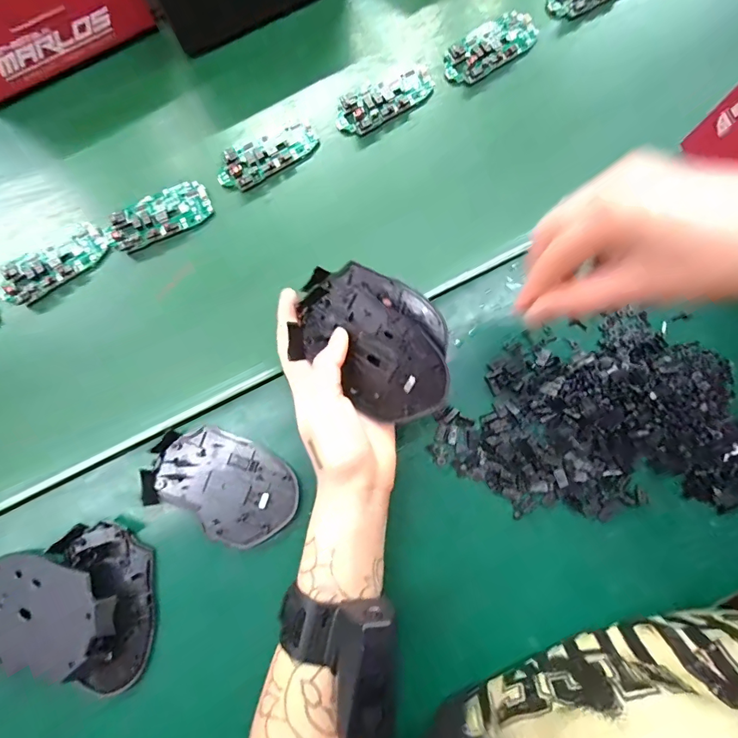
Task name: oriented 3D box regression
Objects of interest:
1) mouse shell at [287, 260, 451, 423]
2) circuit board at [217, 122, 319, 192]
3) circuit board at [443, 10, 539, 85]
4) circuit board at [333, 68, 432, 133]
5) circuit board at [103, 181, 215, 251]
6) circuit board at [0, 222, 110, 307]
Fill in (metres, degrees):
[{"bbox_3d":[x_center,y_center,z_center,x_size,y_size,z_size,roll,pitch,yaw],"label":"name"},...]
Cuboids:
[{"bbox_3d":[0.005,-0.020,0.300,0.119,0.036,0.084,32,112,10],"label":"mouse shell"},{"bbox_3d":[-0.095,-0.199,0.383,0.096,0.014,0.039,-32,80,-4],"label":"circuit board"},{"bbox_3d":[0.116,-0.309,0.400,0.095,0.009,0.048,-32,80,-4],"label":"circuit board"},{"bbox_3d":[0.014,-0.256,0.390,0.098,0.009,0.045,-32,80,-4],"label":"circuit board"},{"bbox_3d":[-0.192,-0.139,0.377,0.096,0.010,0.047,-25,79,-3],"label":"circuit board"},{"bbox_3d":[-0.279,-0.095,0.369,0.092,0.015,0.045,-30,80,-4],"label":"circuit board"}]

